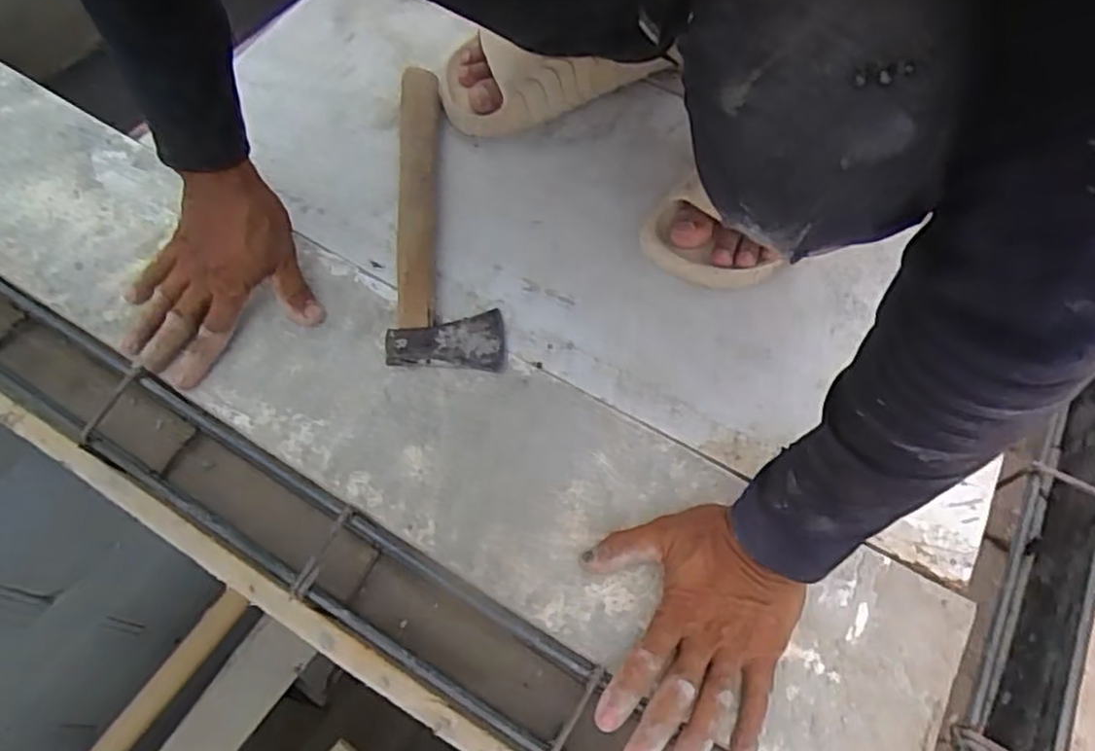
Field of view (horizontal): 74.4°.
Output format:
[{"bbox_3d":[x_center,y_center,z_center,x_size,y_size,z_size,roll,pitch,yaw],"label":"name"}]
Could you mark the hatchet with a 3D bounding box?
[{"bbox_3d":[-0.090,-0.147,0.644,0.091,0.031,0.304,-2,64,-2],"label":"hatchet"}]

